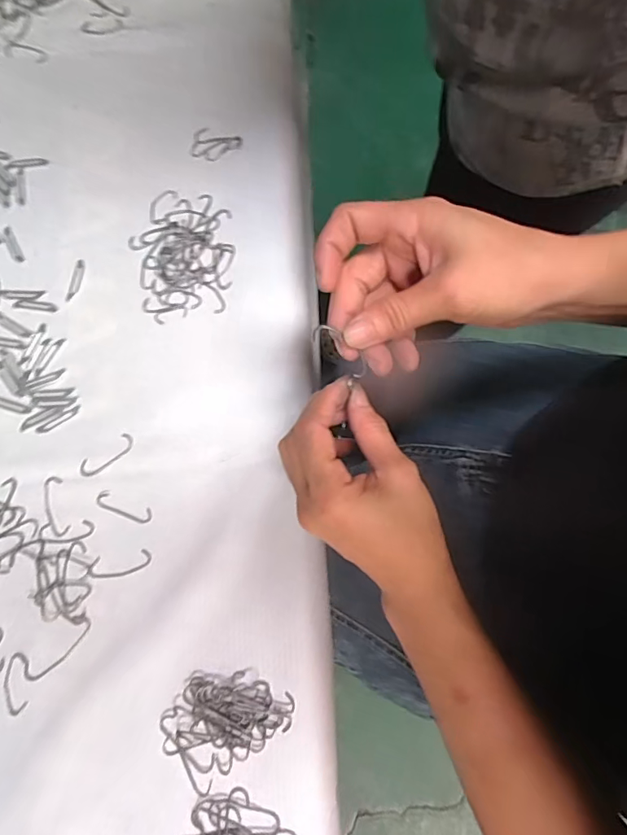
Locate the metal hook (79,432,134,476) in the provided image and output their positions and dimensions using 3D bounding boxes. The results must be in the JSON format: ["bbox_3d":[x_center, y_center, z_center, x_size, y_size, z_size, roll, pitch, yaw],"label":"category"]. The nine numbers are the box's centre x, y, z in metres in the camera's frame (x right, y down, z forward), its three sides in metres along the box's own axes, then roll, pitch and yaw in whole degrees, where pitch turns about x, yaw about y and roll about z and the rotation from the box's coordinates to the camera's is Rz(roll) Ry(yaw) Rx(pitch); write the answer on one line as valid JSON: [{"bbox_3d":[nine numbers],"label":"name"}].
[{"bbox_3d":[-0.145,0.026,0.340,0.041,0.004,0.014,-36,80,-8],"label":"metal hook"}]

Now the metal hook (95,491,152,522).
[{"bbox_3d":[-0.130,0.062,0.331,0.040,0.004,0.012,20,78,4],"label":"metal hook"}]

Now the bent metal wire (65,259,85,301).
[{"bbox_3d":[-0.181,-0.105,0.367,0.007,0.004,0.034,11,78,2],"label":"bent metal wire"}]

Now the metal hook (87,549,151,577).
[{"bbox_3d":[-0.130,0.099,0.323,0.042,0.004,0.014,-10,78,-3],"label":"metal hook"}]

